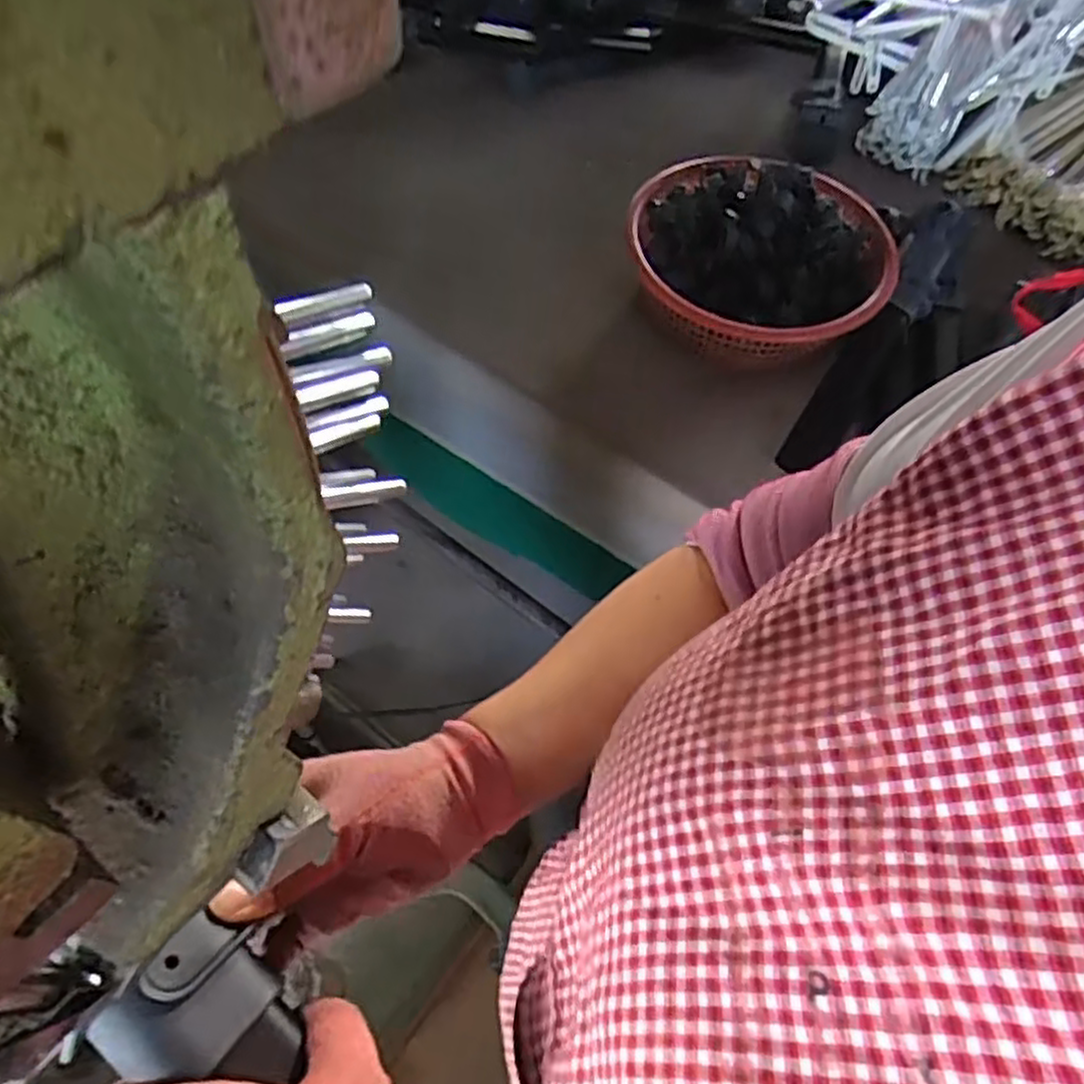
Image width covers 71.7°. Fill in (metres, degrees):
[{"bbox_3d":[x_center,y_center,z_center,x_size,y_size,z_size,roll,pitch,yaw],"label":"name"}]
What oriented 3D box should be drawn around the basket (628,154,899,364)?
[{"bbox_3d":[0.248,-0.323,0.869,0.294,0.090,0.285,10,59,4],"label":"basket"}]

